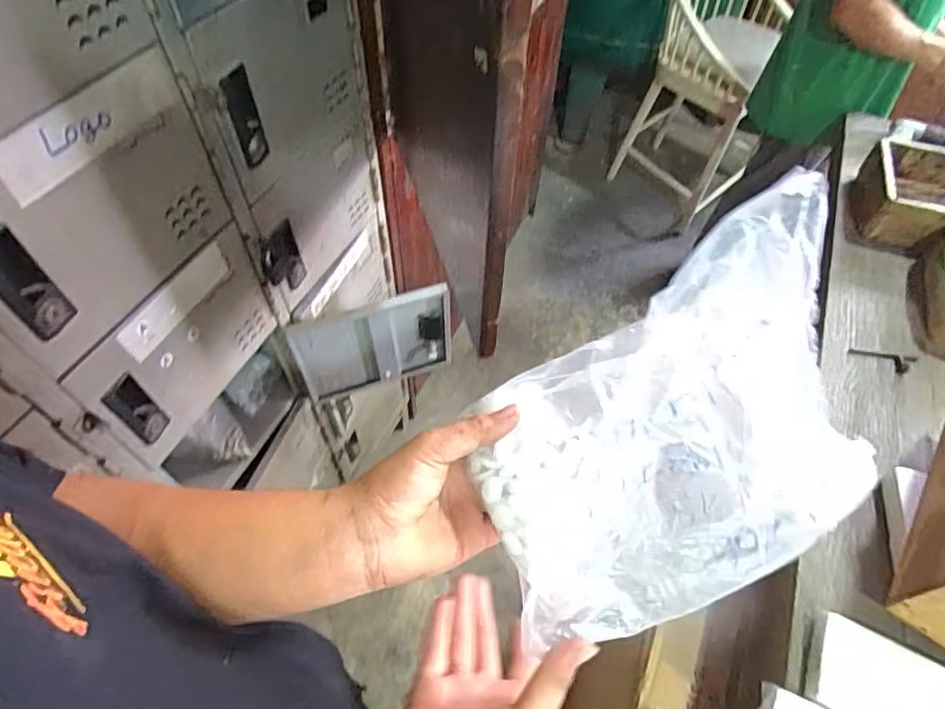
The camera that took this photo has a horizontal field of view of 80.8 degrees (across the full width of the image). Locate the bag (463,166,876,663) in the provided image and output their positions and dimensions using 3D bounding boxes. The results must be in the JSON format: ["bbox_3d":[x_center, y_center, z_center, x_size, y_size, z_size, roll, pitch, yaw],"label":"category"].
[{"bbox_3d":[0.128,0.049,0.366,0.248,0.069,0.244,-19,100,2],"label":"bag"}]

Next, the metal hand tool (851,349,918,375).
[{"bbox_3d":[0.686,0.014,0.923,0.103,0.008,0.039,10,54,5],"label":"metal hand tool"}]

